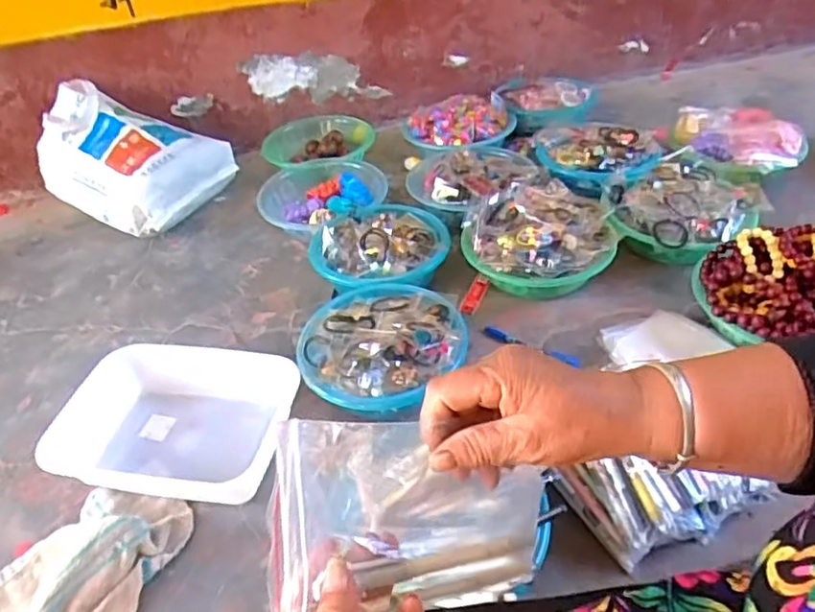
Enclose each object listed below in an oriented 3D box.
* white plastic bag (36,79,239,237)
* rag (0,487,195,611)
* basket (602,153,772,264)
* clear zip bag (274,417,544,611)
[{"bbox_3d":[-0.588,-0.313,1.286,0.356,0.212,0.256,14,44,22],"label":"white plastic bag"},{"bbox_3d":[-0.378,0.285,0.678,0.202,0.050,0.225,9,43,18],"label":"rag"},{"bbox_3d":[0.457,-0.165,1.045,0.234,0.081,0.263,26,49,32],"label":"basket"},{"bbox_3d":[0.008,0.119,0.357,0.164,0.106,0.015,3,-2,-24],"label":"clear zip bag"}]

